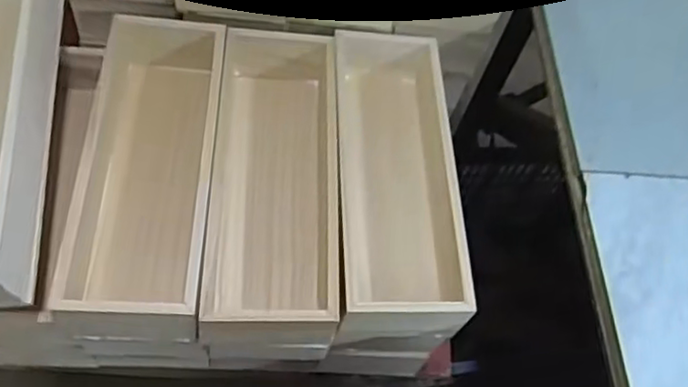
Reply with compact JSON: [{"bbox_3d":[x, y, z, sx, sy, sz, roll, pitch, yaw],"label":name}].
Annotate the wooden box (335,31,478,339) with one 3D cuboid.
[{"bbox_3d":[0.046,-0.019,0.582,0.095,0.073,0.276,2,61,-8],"label":"wooden box"}]

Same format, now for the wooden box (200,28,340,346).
[{"bbox_3d":[-0.062,-0.017,0.565,0.105,0.065,0.301,3,61,-7],"label":"wooden box"}]

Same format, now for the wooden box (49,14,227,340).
[{"bbox_3d":[-0.157,-0.026,0.547,0.100,0.073,0.288,3,61,-7],"label":"wooden box"}]

